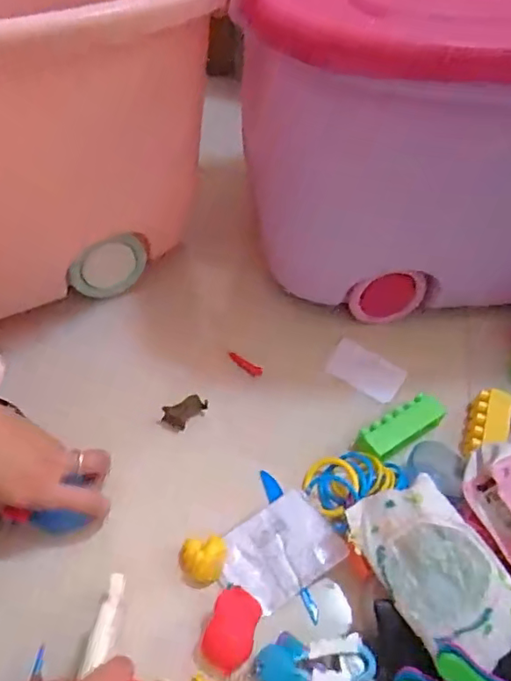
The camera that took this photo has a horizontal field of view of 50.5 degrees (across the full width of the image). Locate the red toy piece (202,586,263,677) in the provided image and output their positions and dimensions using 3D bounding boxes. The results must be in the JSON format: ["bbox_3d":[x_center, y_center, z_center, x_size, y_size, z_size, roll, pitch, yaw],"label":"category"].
[{"bbox_3d":[-0.017,0.210,0.392,0.034,0.019,0.052,16,53,7],"label":"red toy piece"}]

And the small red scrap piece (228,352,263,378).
[{"bbox_3d":[-0.011,0.025,0.559,0.039,0.012,0.010,28,55,15],"label":"small red scrap piece"}]

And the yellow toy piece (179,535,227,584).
[{"bbox_3d":[-0.041,0.172,0.424,0.035,0.024,0.030,-1,53,-7],"label":"yellow toy piece"}]

